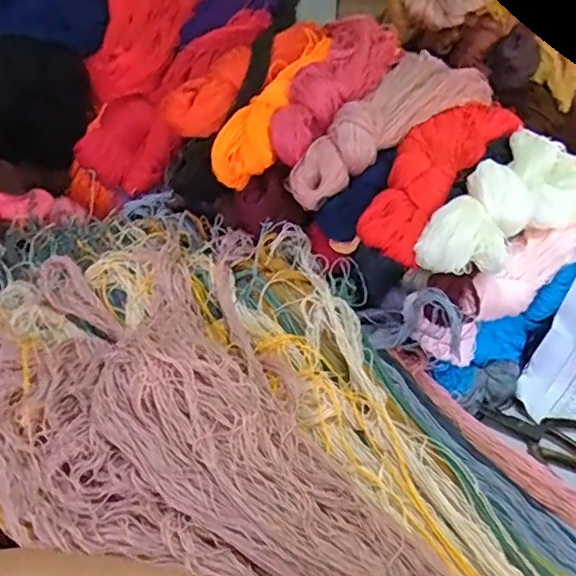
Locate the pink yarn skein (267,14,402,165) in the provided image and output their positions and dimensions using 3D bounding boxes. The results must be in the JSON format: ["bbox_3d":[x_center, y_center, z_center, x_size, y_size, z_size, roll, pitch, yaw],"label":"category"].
[{"bbox_3d":[0.057,-0.254,0.685,0.100,0.057,0.280,18,55,20],"label":"pink yarn skein"}]

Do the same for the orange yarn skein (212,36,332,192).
[{"bbox_3d":[-0.002,-0.227,0.685,0.060,0.063,0.259,21,65,23],"label":"orange yarn skein"}]

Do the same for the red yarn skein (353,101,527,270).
[{"bbox_3d":[0.183,-0.144,0.666,0.077,0.079,0.304,24,44,26],"label":"red yarn skein"}]

